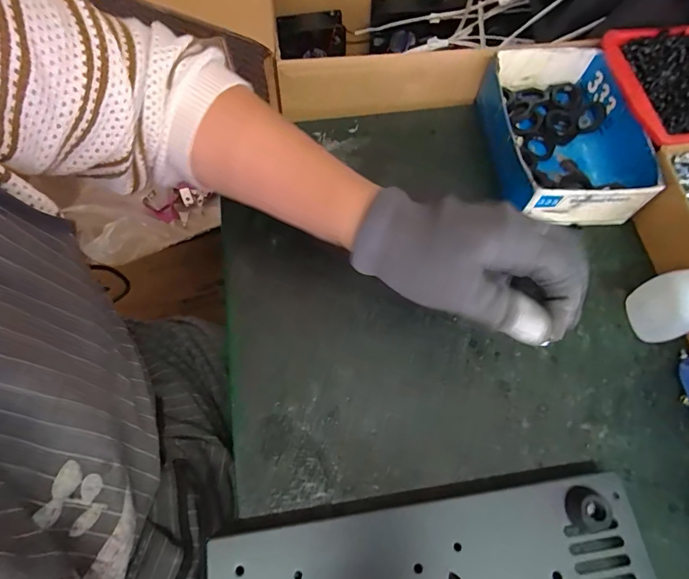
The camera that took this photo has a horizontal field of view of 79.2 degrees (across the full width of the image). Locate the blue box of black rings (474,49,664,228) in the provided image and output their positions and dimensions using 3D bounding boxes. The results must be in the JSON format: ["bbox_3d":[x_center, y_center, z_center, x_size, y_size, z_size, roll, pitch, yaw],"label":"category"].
[{"bbox_3d":[0.190,-0.136,0.372,0.117,0.050,0.158,-4,67,-3],"label":"blue box of black rings"}]

